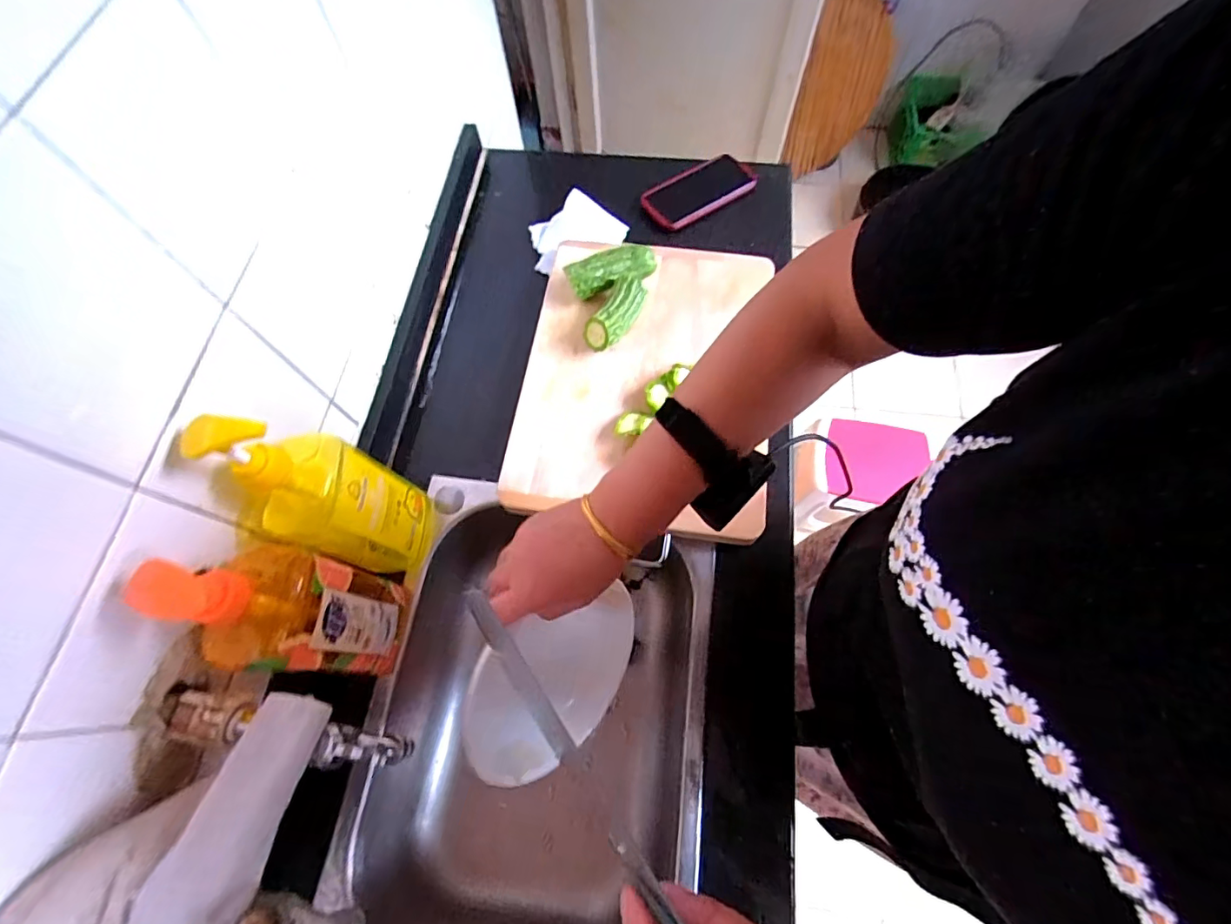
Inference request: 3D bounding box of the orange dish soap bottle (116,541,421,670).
[{"bbox_3d":[-0.276,0.121,0.436,0.099,0.256,0.097,9,68,6],"label":"orange dish soap bottle"}]

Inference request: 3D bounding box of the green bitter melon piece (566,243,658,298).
[{"bbox_3d":[-0.005,-0.245,0.671,0.115,0.055,0.043,-18,68,-5],"label":"green bitter melon piece"}]

